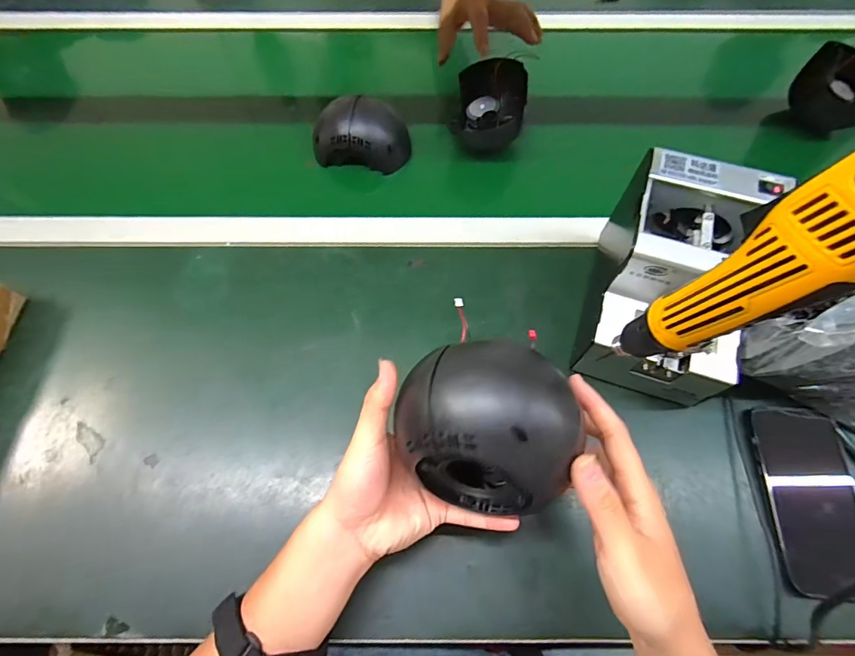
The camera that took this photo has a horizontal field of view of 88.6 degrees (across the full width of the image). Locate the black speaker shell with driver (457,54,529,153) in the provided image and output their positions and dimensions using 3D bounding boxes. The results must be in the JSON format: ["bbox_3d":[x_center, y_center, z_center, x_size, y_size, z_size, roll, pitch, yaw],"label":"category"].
[{"bbox_3d":[0.086,-0.294,0.571,0.086,0.054,0.100,4,66,2],"label":"black speaker shell with driver"}]

